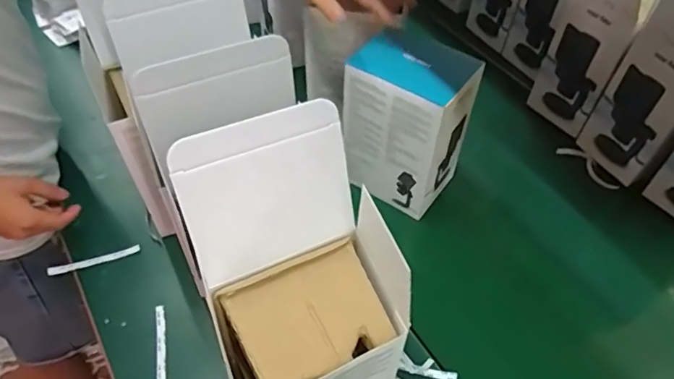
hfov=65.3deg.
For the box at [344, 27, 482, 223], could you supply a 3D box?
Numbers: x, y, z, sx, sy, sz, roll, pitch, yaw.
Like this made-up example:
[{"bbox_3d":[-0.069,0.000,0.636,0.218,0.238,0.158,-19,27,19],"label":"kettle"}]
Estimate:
[{"bbox_3d":[0.101,-0.089,0.771,0.148,0.224,0.119,31,56,25],"label":"box"}]

